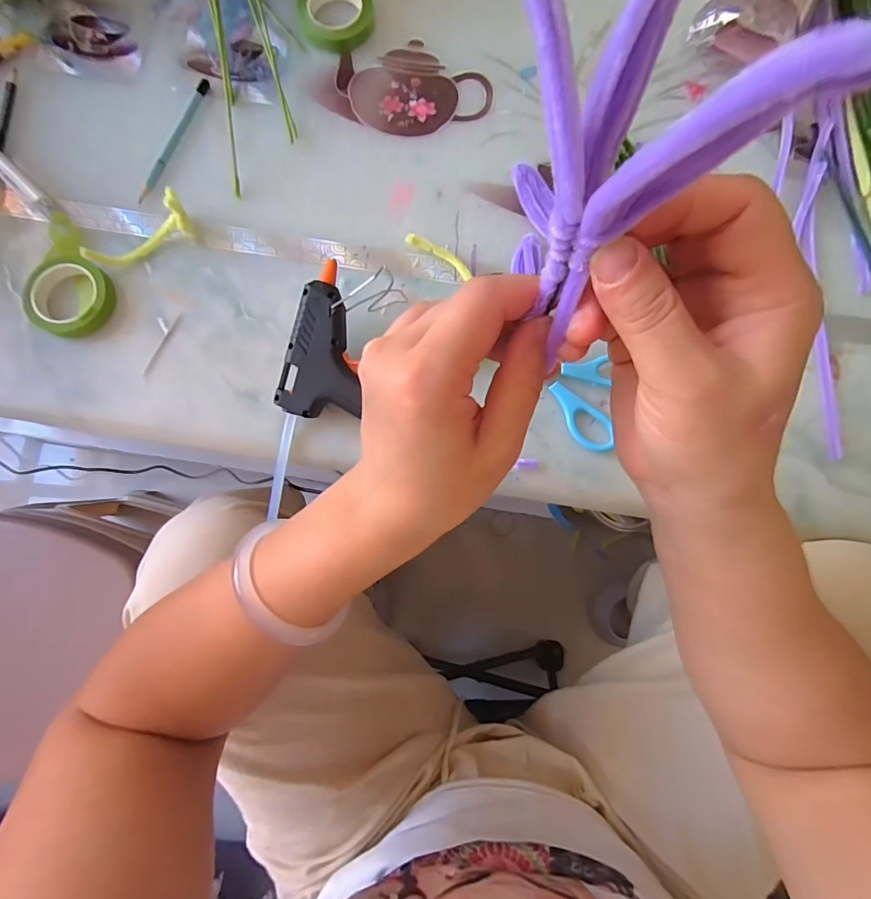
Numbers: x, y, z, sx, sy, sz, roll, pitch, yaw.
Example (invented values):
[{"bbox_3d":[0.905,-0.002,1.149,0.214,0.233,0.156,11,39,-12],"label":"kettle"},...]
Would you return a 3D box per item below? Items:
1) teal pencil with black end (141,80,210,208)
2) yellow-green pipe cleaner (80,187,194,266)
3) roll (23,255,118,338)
[{"bbox_3d":[-0.224,-0.266,0.370,0.013,0.004,0.124,19,81,3],"label":"teal pencil with black end"},{"bbox_3d":[-0.234,-0.167,0.340,0.084,0.024,0.027,-32,82,-5],"label":"yellow-green pipe cleaner"},{"bbox_3d":[-0.286,-0.119,0.339,0.063,0.015,0.061,0,80,0],"label":"roll"}]

